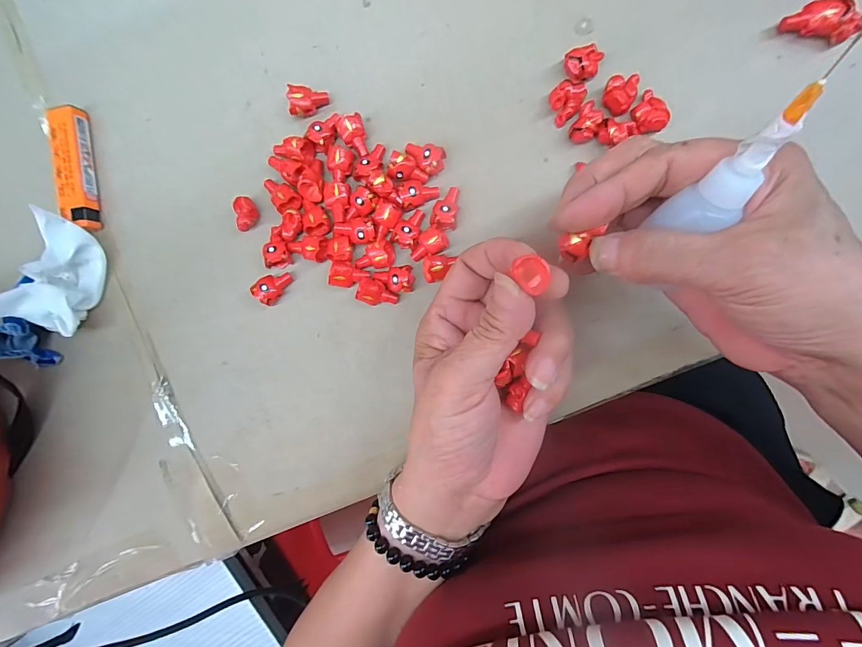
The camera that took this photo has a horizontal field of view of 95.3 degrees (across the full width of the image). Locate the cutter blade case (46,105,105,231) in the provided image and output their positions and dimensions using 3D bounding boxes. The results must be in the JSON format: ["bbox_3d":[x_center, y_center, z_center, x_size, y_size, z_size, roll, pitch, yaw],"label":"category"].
[{"bbox_3d":[-0.241,-0.104,0.266,0.021,0.013,0.080,-6,92,6],"label":"cutter blade case"}]

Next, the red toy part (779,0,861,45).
[{"bbox_3d":[0.217,-0.168,0.218,0.035,0.014,0.015,23,94,4],"label":"red toy part"}]

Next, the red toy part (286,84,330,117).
[{"bbox_3d":[-0.078,-0.141,0.250,0.022,0.016,0.017,0,92,6],"label":"red toy part"}]

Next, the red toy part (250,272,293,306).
[{"bbox_3d":[-0.103,-0.025,0.254,0.015,0.015,0.022,39,95,3],"label":"red toy part"}]

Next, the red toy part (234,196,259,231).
[{"bbox_3d":[-0.118,-0.071,0.253,0.011,0.010,0.021,-5,92,6],"label":"red toy part"}]

